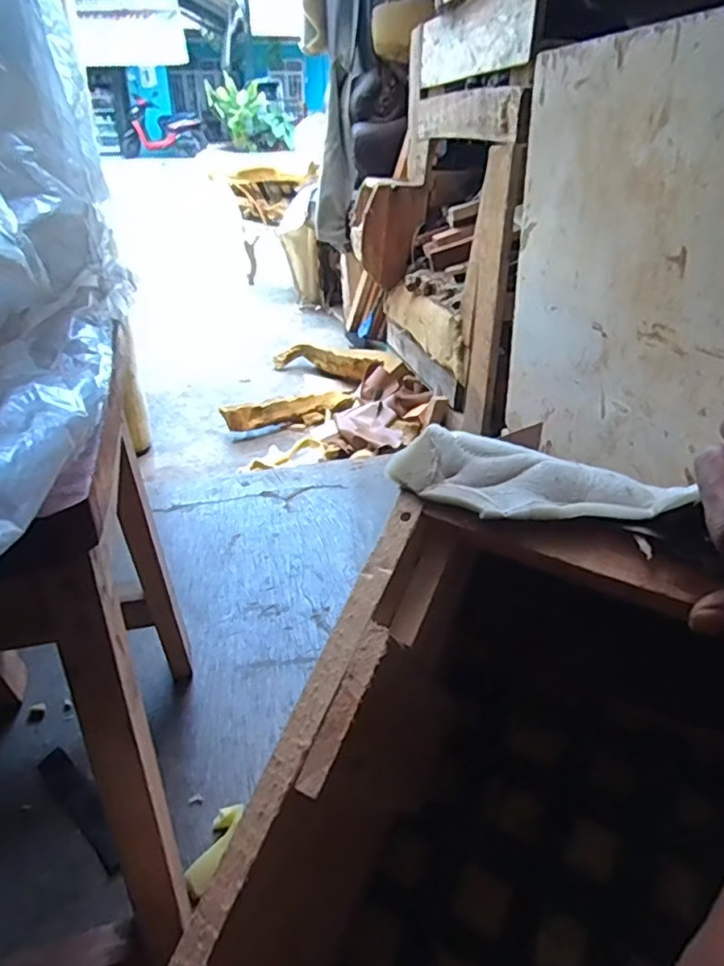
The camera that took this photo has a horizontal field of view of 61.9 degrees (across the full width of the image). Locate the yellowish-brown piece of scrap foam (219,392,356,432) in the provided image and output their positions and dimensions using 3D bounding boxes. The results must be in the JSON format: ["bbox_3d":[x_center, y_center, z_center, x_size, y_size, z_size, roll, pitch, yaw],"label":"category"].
[{"bbox_3d":[-0.201,-0.206,1.727,0.376,0.081,0.028,-11,-4,-22],"label":"yellowish-brown piece of scrap foam"}]

